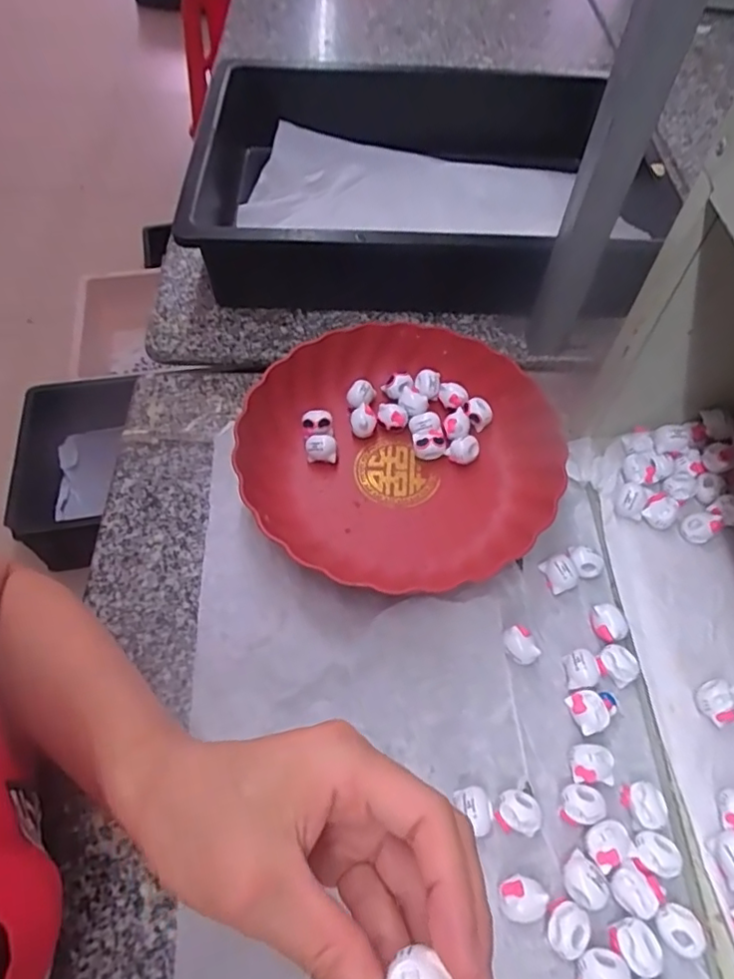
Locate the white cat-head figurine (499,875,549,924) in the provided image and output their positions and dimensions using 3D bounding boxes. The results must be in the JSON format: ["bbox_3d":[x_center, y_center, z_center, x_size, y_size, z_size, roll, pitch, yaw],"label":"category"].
[{"bbox_3d":[0.085,0.227,0.328,0.024,0.019,0.021,-10,59,-8],"label":"white cat-head figurine"}]

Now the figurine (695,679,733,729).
[{"bbox_3d":[0.219,0.133,0.370,0.023,0.016,0.023,-39,67,-22],"label":"figurine"}]

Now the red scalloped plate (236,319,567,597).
[{"bbox_3d":[0.029,-0.035,0.472,0.234,0.051,0.228,1,58,-1],"label":"red scalloped plate"}]

